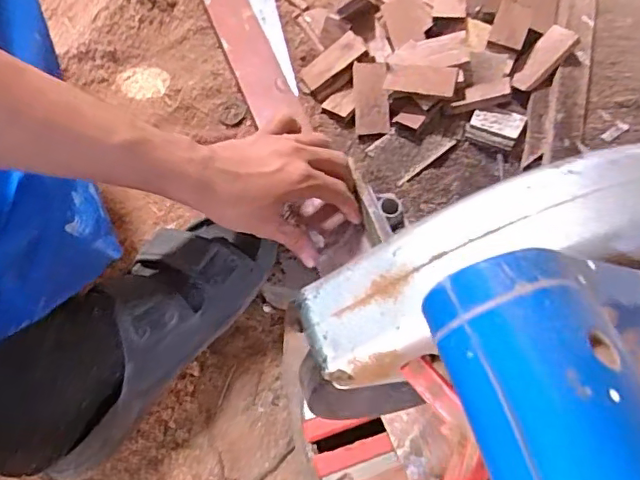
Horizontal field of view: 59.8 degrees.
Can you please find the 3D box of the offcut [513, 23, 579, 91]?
[{"bbox_3d":[0.247,-0.200,0.616,0.033,0.009,0.082,43,93,21],"label":"offcut"}]

